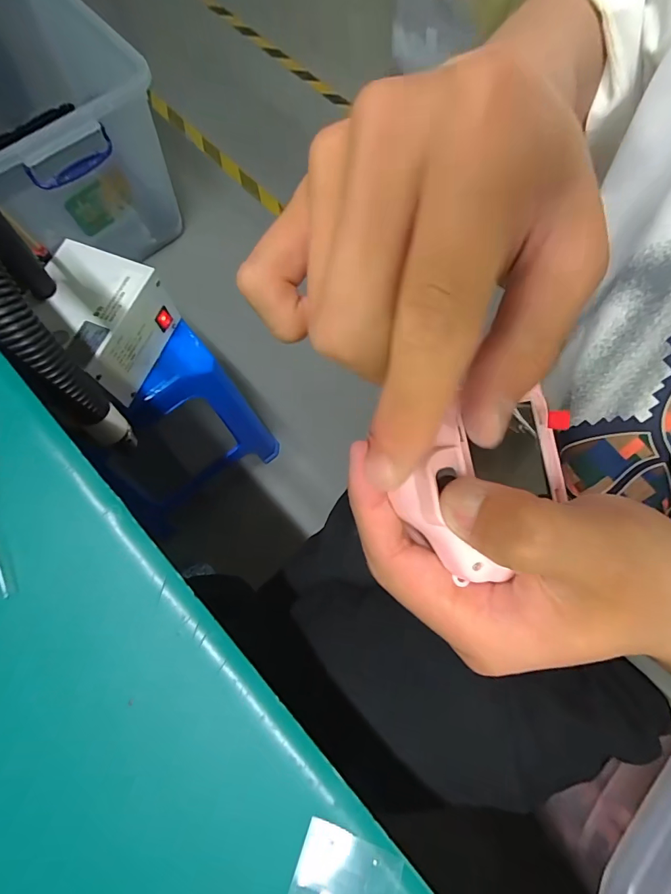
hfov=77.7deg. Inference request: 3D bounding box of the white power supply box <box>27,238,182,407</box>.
[{"bbox_3d":[-0.307,-0.160,0.545,0.125,0.102,0.151,20,72,5],"label":"white power supply box"}]

